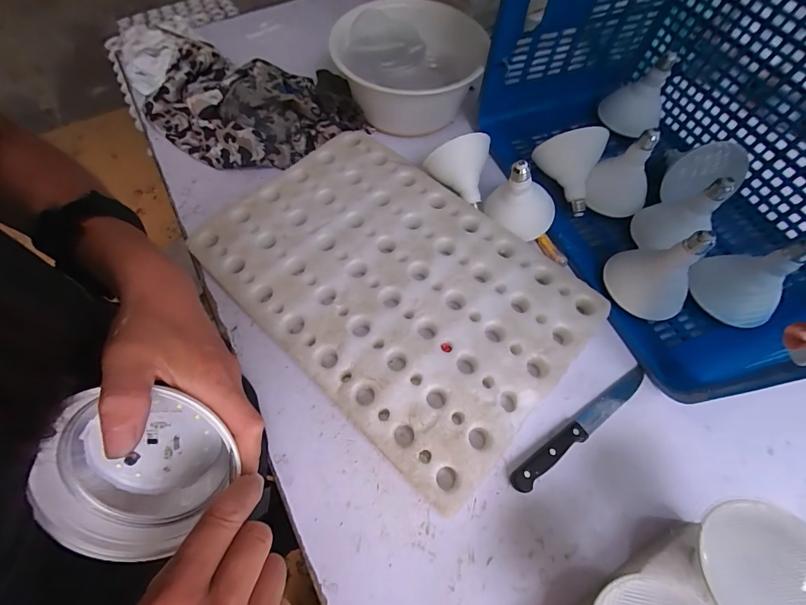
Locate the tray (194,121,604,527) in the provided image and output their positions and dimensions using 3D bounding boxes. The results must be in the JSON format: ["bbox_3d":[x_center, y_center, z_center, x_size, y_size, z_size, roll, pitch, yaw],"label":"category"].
[{"bbox_3d":[-0.022,-0.041,0.544,0.560,0.040,0.372,41,70,18],"label":"tray"}]

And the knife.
[{"bbox_3d":[0.232,0.159,0.450,0.236,0.020,0.027,-32,68,-15],"label":"knife"}]

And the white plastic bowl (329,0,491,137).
[{"bbox_3d":[0.017,-0.453,0.673,0.275,0.118,0.268,0,64,0],"label":"white plastic bowl"}]

